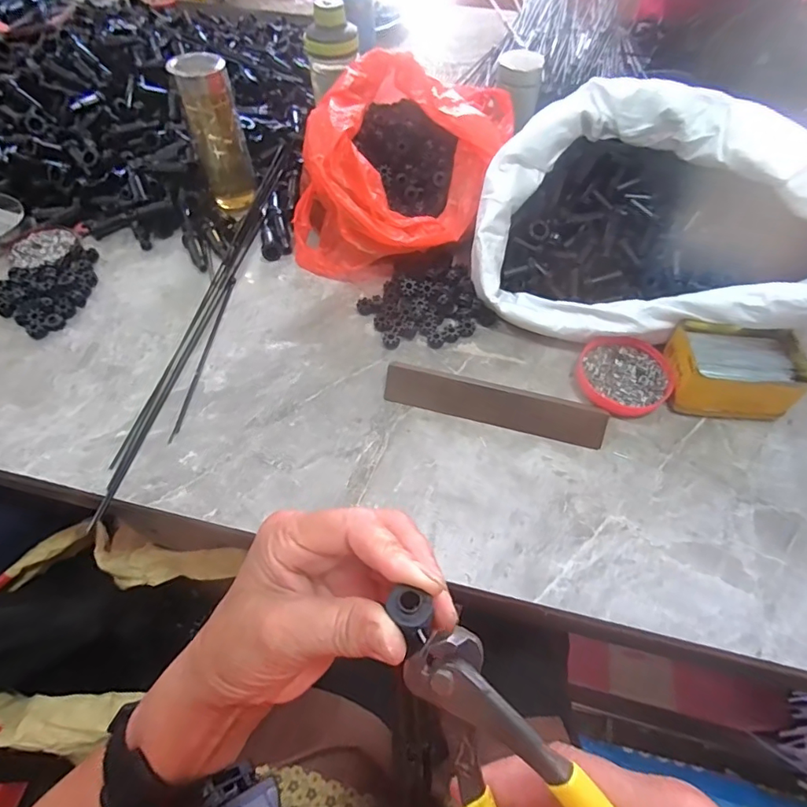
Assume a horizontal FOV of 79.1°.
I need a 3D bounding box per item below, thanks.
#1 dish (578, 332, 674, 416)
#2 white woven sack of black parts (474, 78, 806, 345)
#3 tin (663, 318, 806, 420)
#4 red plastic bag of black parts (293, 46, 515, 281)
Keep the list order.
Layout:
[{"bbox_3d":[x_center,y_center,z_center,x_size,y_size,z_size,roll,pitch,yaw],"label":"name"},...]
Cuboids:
[{"bbox_3d":[0.226,-0.030,0.502,0.088,0.015,0.091,0,57,0],"label":"dish"},{"bbox_3d":[0.281,-0.194,0.506,0.391,0.146,0.249,9,57,6],"label":"white woven sack of black parts"},{"bbox_3d":[0.322,-0.034,0.481,0.113,0.047,0.080,3,56,2],"label":"tin"},{"bbox_3d":[0.003,-0.299,0.617,0.201,0.137,0.302,19,59,12],"label":"red plastic bag of black parts"}]

